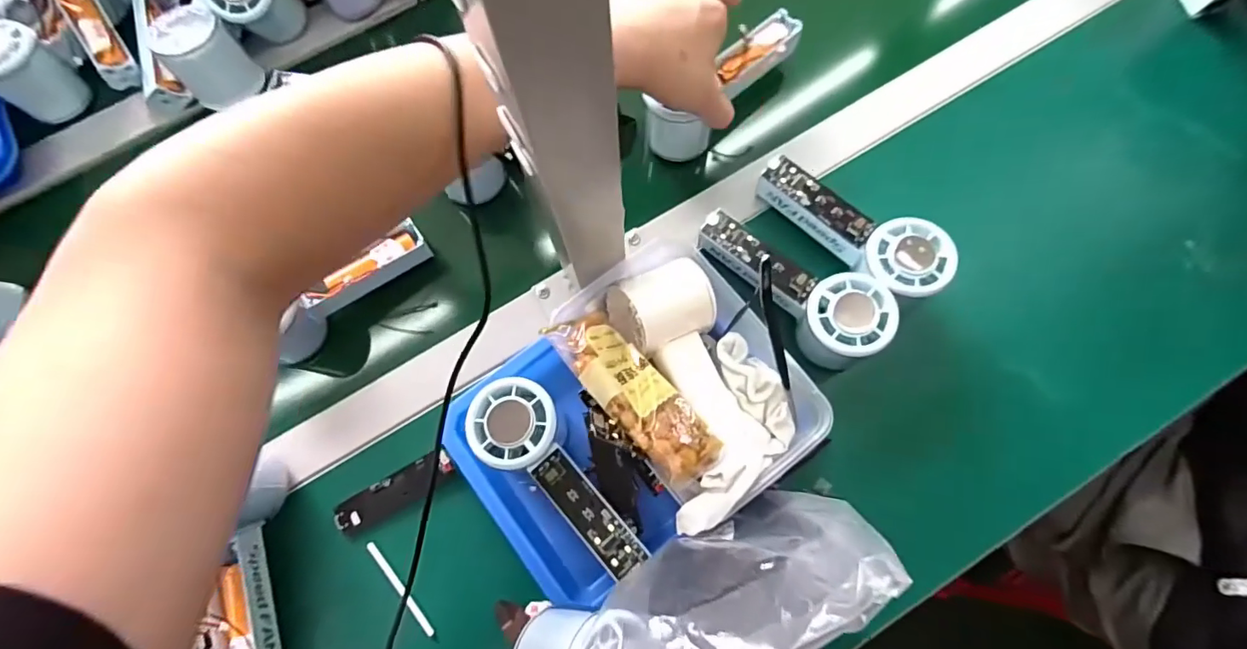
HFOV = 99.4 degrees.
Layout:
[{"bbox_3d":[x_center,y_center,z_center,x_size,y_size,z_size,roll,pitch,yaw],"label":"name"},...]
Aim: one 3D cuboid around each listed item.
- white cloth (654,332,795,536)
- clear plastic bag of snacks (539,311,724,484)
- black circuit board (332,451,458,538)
[{"bbox_3d":[0.067,0.063,0.337,0.080,0.030,0.122,-7,76,1],"label":"white cloth"},{"bbox_3d":[0.008,0.041,0.333,0.128,0.016,0.048,47,45,14],"label":"clear plastic bag of snacks"},{"bbox_3d":[-0.164,0.121,0.380,0.089,0.010,0.024,-29,77,-5],"label":"black circuit board"}]

